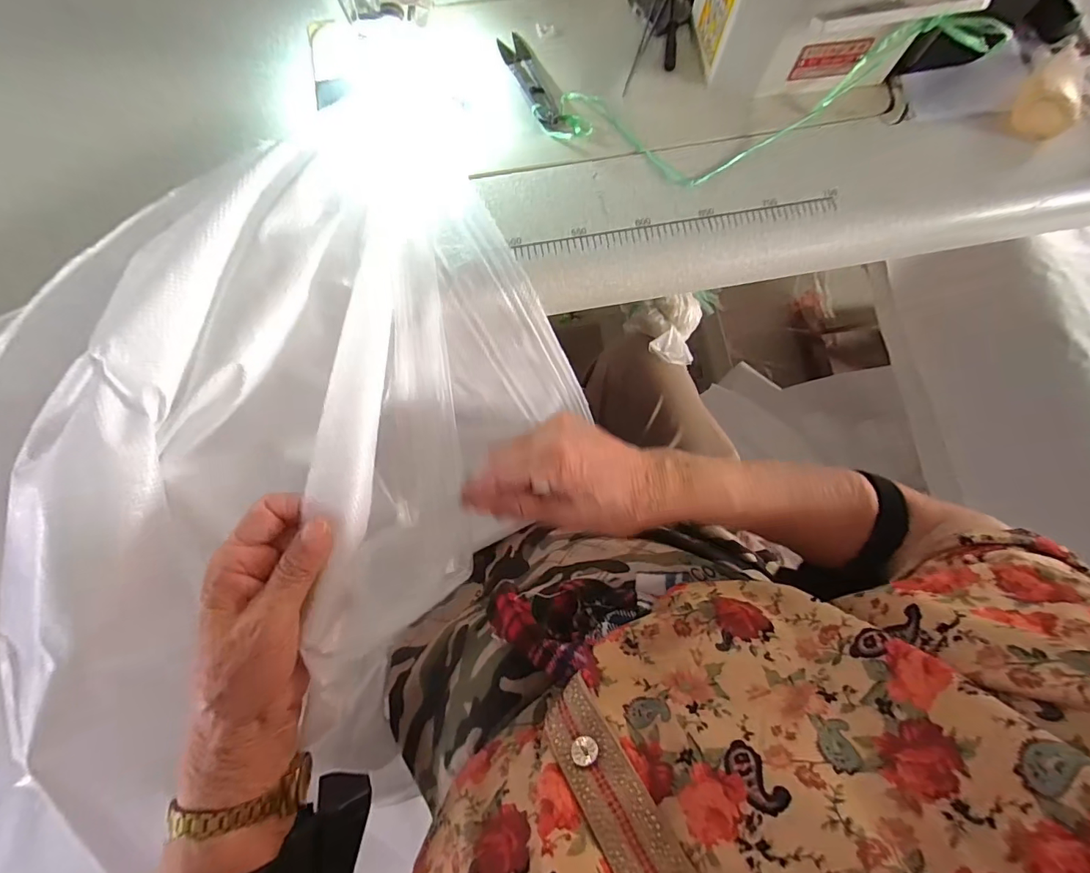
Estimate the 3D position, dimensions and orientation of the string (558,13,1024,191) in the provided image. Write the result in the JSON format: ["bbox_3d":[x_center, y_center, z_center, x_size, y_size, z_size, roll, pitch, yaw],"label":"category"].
[{"bbox_3d":[0.164,-0.249,0.355,0.320,0.053,0.091,-9,76,9],"label":"string"}]

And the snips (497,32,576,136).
[{"bbox_3d":[-0.009,-0.286,0.376,0.022,0.004,0.109,-24,78,-7],"label":"snips"}]

